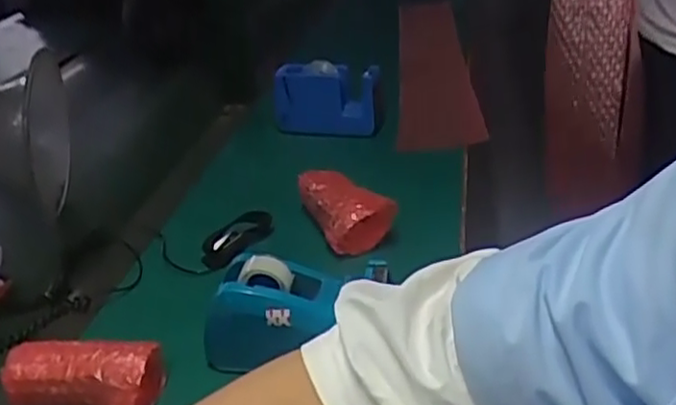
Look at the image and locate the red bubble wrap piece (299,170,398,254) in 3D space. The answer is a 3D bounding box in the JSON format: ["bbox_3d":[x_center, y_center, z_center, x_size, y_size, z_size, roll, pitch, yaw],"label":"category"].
[{"bbox_3d":[0.006,0.003,0.655,0.059,0.048,0.106,-13,31,-18],"label":"red bubble wrap piece"}]

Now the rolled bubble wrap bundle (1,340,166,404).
[{"bbox_3d":[-0.181,0.124,0.474,0.104,0.043,0.046,0,29,4],"label":"rolled bubble wrap bundle"}]

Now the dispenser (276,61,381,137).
[{"bbox_3d":[-0.015,-0.134,0.861,0.131,0.093,0.043,1,30,5],"label":"dispenser"}]

